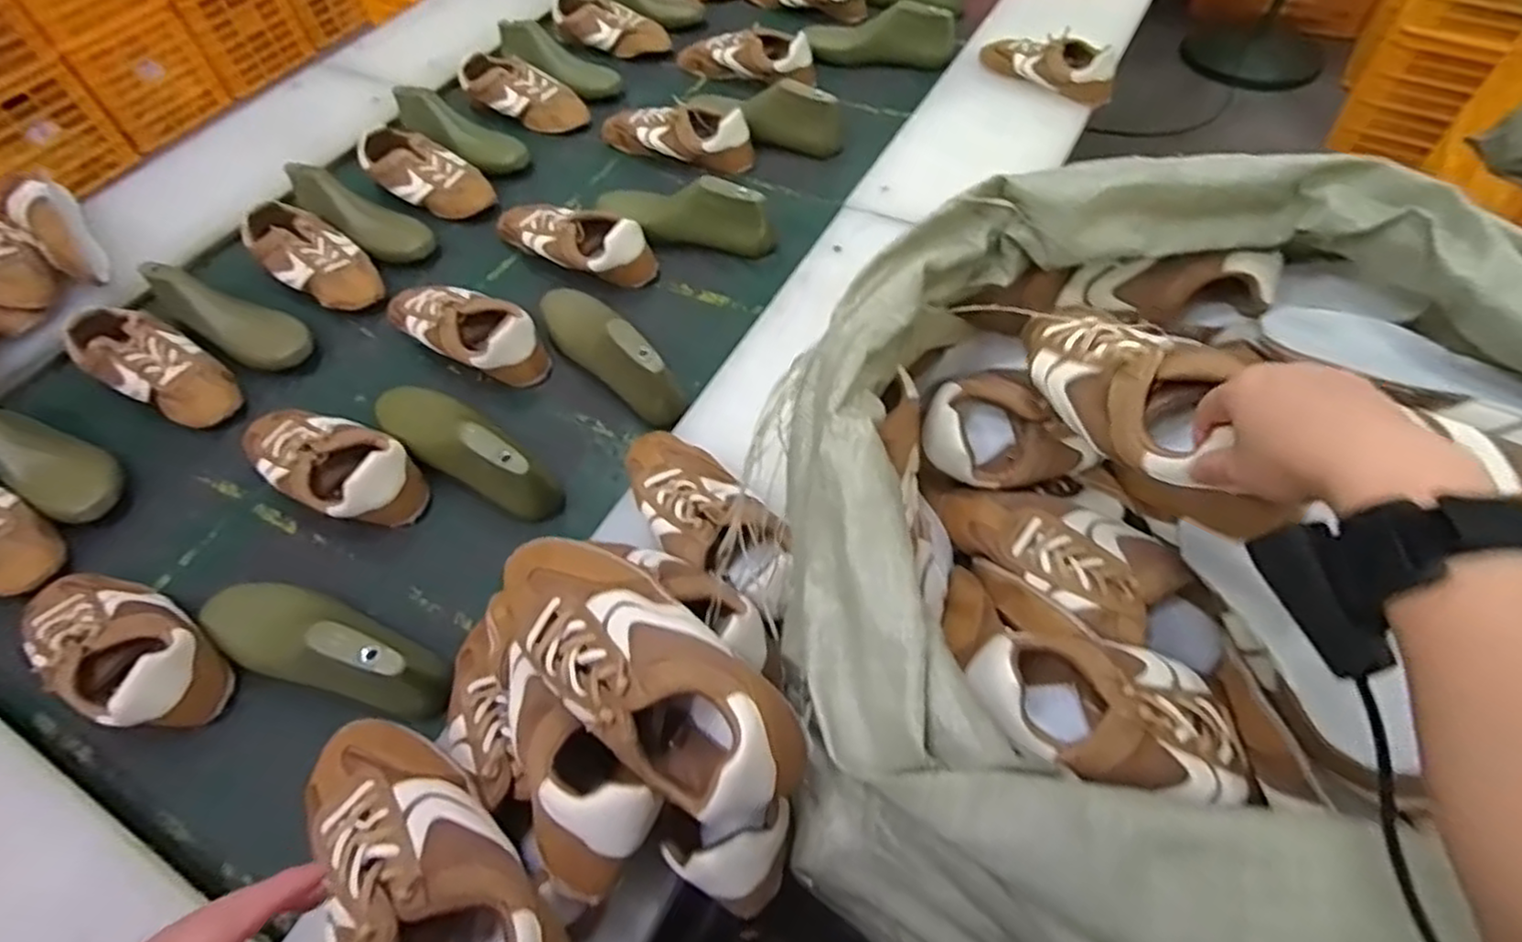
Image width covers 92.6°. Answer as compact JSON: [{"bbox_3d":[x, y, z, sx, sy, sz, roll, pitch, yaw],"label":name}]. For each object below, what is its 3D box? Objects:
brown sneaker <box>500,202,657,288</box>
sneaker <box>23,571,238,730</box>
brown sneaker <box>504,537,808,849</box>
[{"bbox_3d":[-0.281,-0.342,1.054,0.265,0.075,0.083,24,62,18],"label":"brown sneaker"},{"bbox_3d":[-0.596,0.157,0.667,0.239,0.068,0.102,27,63,19],"label":"sneaker"},{"bbox_3d":[-0.091,0.142,0.524,0.268,0.101,0.104,35,66,23],"label":"brown sneaker"}]

